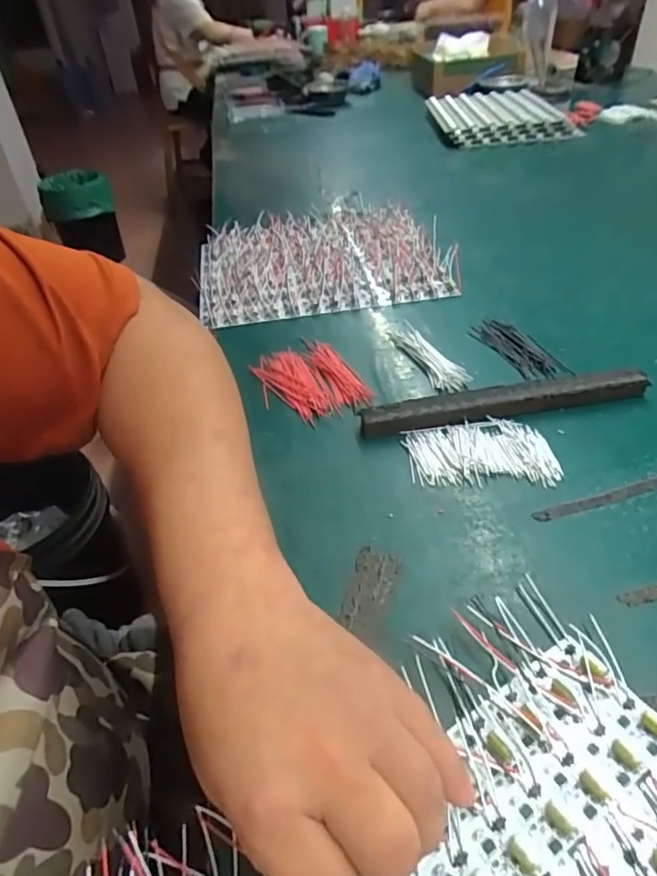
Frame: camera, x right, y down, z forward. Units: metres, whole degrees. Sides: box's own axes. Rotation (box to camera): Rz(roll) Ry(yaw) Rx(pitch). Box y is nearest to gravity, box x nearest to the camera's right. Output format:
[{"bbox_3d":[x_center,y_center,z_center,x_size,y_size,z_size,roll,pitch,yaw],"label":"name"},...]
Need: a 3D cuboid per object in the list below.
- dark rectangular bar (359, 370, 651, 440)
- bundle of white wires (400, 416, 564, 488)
[{"bbox_3d":[0.143,-0.030,0.443,0.234,0.020,0.024,-9,41,-6],"label":"dark rectangular bar"},{"bbox_3d":[0.113,0.010,0.414,0.108,0.005,0.067,0,41,5],"label":"bundle of white wires"}]

